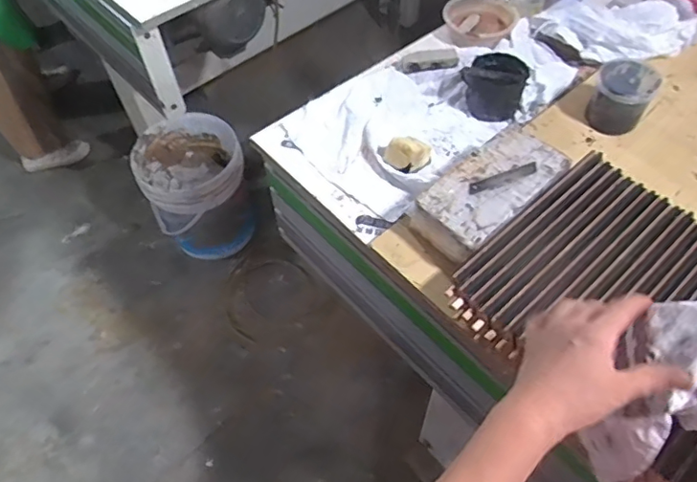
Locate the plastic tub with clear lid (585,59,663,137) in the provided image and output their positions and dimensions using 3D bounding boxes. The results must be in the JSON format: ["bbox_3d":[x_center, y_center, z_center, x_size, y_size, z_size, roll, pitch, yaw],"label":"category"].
[{"bbox_3d":[0.402,-0.214,0.813,0.081,0.077,0.081,-1,55,2],"label":"plastic tub with clear lid"}]

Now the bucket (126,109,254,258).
[{"bbox_3d":[-0.464,-0.150,1.704,0.296,0.372,0.291,-1,55,2],"label":"bucket"}]

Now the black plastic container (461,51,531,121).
[{"bbox_3d":[0.226,-0.243,0.860,0.098,0.068,0.079,9,56,8],"label":"black plastic container"}]

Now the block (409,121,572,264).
[{"bbox_3d":[0.185,-0.062,0.714,0.203,0.054,0.102,-38,62,-22],"label":"block"}]

